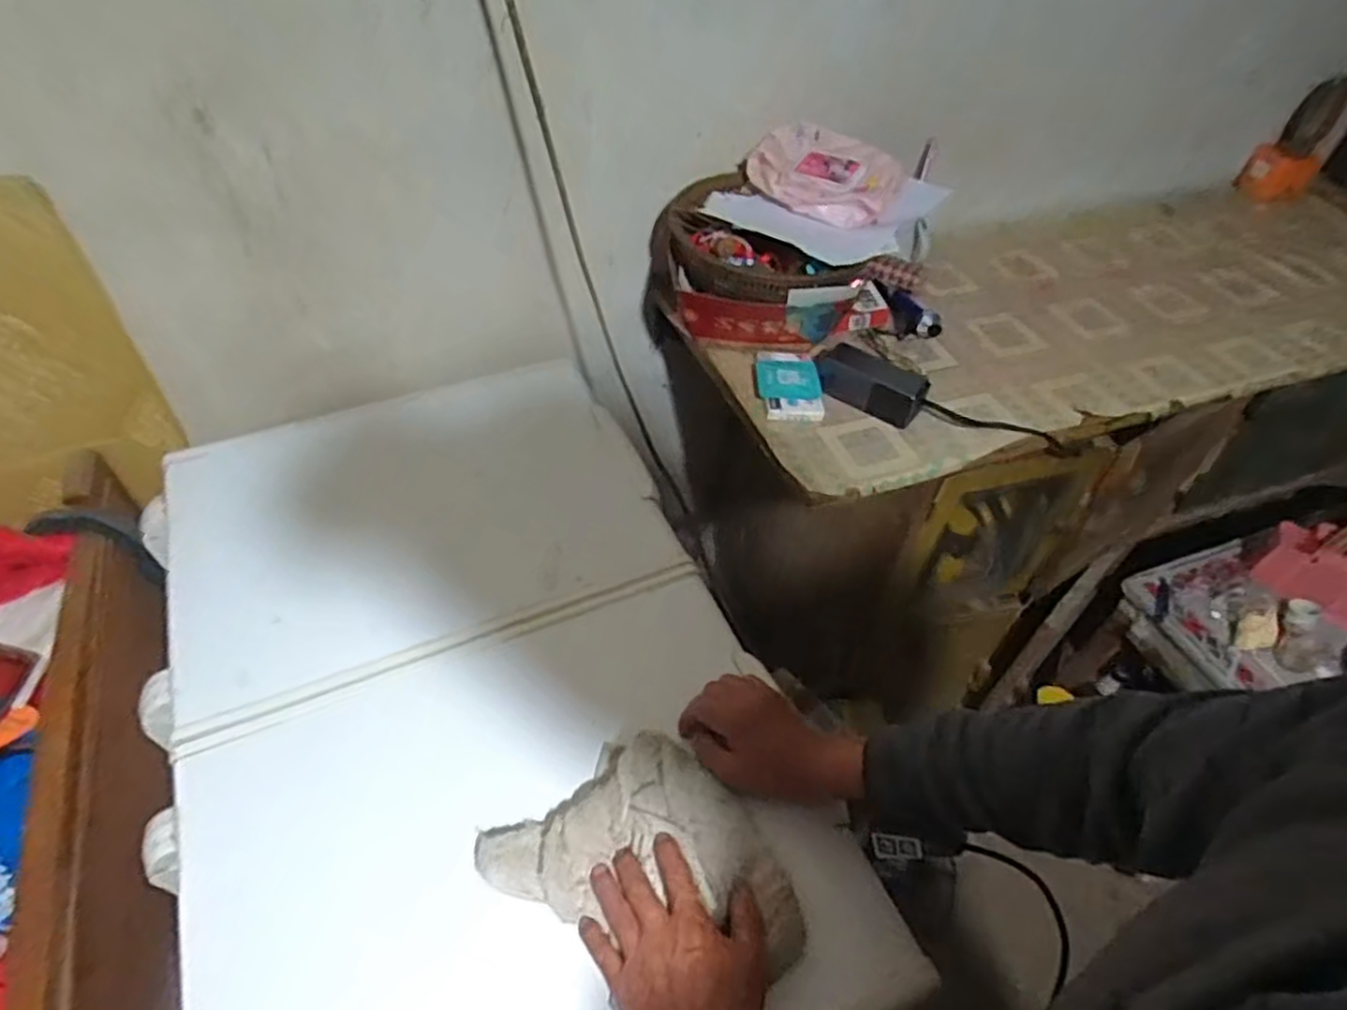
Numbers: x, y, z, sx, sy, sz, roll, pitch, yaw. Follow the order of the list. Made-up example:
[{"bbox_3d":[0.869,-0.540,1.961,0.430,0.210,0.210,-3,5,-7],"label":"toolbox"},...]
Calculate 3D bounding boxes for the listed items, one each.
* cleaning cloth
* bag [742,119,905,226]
[{"bbox_3d":[-0.019,0.264,0.606,0.249,0.039,0.152,13,48,6],"label":"cleaning cloth"},{"bbox_3d":[0.200,-0.441,0.993,0.201,0.059,0.132,22,50,14],"label":"bag"}]

